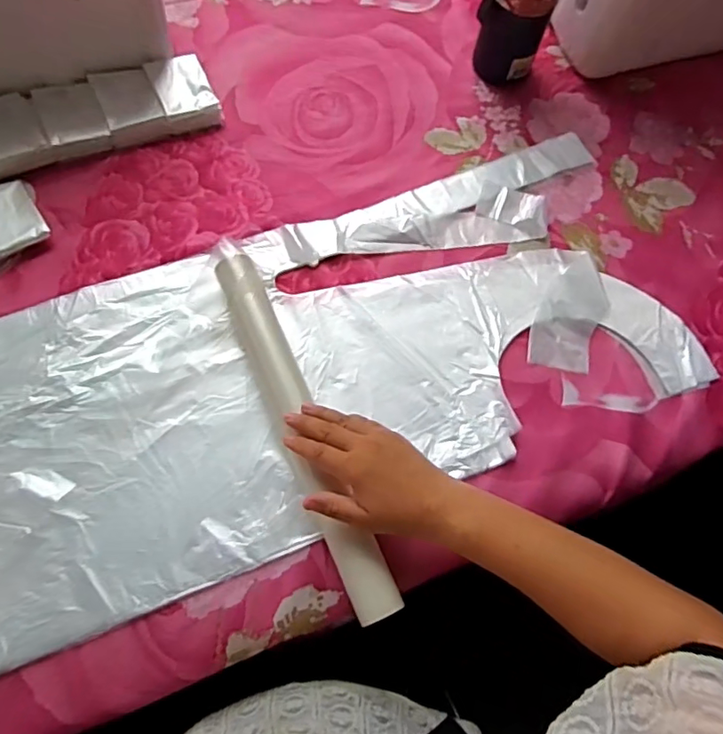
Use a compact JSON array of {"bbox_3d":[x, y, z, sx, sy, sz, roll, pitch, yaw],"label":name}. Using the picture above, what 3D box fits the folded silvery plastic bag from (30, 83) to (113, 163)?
[{"bbox_3d":[-0.326,-0.281,0.629,0.063,0.031,0.089,-22,70,-14],"label":"folded silvery plastic bag"}]

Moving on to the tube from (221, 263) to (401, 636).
[{"bbox_3d":[-0.055,0.052,0.508,0.040,0.035,0.357,-22,72,-9],"label":"tube"}]

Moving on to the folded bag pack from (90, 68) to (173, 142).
[{"bbox_3d":[-0.271,-0.304,0.651,0.066,0.029,0.094,-21,71,-12],"label":"folded bag pack"}]

